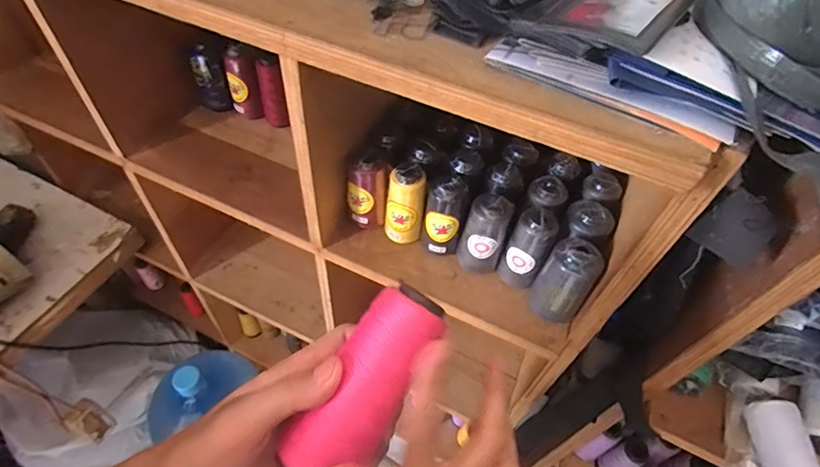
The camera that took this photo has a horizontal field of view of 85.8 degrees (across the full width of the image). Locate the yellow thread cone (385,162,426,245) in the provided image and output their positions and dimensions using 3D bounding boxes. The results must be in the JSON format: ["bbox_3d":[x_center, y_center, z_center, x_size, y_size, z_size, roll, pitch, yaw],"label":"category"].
[{"bbox_3d":[-0.006,-0.034,0.550,0.048,0.111,0.039,5,52,-1],"label":"yellow thread cone"}]

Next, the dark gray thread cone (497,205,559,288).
[{"bbox_3d":[0.138,0.018,0.520,0.047,0.110,0.046,30,56,18],"label":"dark gray thread cone"}]

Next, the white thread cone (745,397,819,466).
[{"bbox_3d":[0.391,0.233,0.459,0.045,0.045,0.109,6,52,0],"label":"white thread cone"}]

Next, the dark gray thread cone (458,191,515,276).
[{"bbox_3d":[0.089,0.004,0.532,0.052,0.116,0.045,18,53,9],"label":"dark gray thread cone"}]

